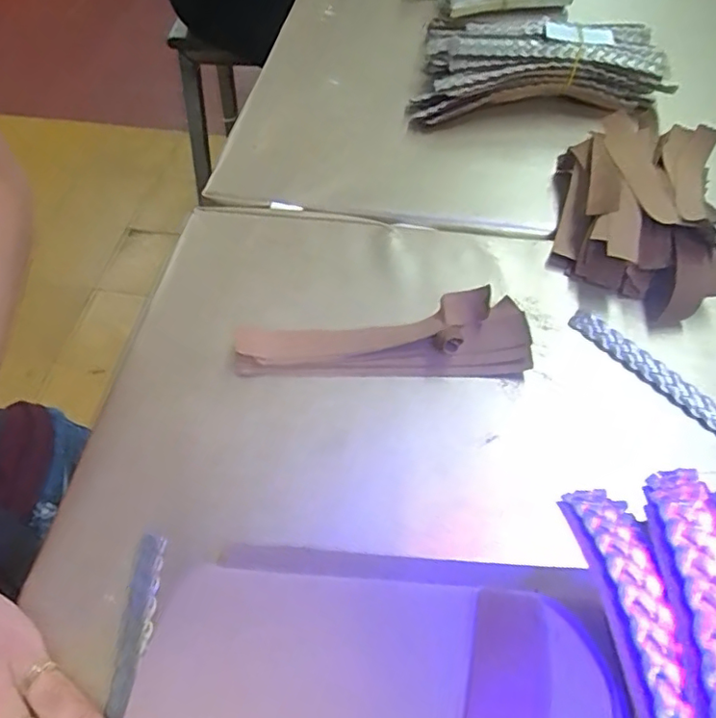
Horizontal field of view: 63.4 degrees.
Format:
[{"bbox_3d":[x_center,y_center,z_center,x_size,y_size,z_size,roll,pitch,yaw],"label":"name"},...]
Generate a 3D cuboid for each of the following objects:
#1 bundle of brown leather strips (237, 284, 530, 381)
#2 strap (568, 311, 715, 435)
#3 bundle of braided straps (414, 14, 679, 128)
[{"bbox_3d":[0.013,-0.013,0.327,0.162,0.019,0.046,0,56,0],"label":"bundle of brown leather strips"},{"bbox_3d":[0.182,0.027,0.302,0.015,0.007,0.165,-34,62,-20],"label":"strap"},{"bbox_3d":[0.142,-0.226,0.451,0.187,0.057,0.111,11,57,8],"label":"bundle of braided straps"}]

